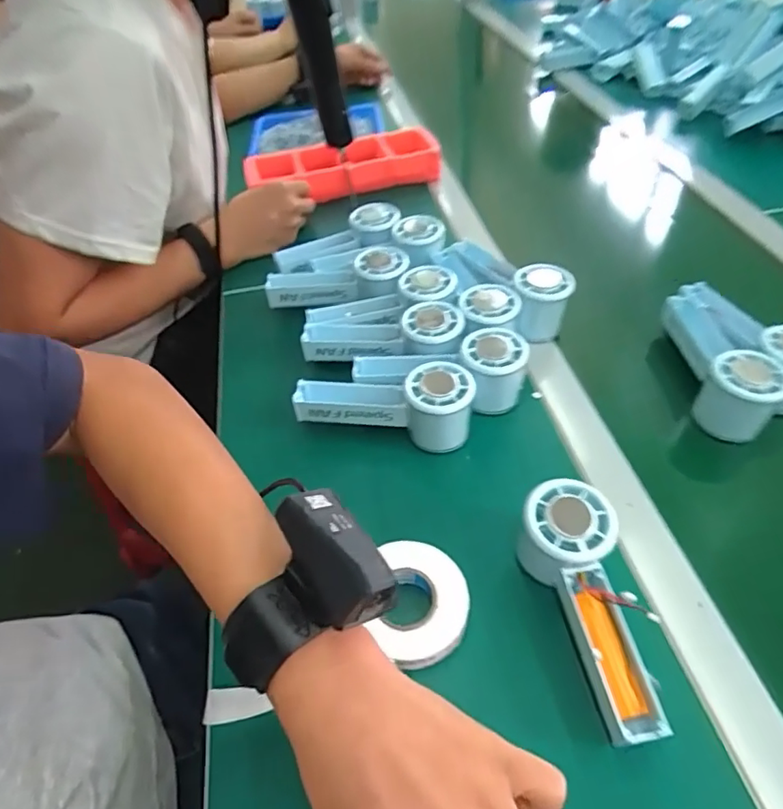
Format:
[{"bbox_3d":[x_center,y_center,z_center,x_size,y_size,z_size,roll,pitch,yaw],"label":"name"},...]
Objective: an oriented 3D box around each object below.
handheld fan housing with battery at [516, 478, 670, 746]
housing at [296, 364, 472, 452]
[{"bbox_3d":[0.125,0.127,0.350,0.057,0.062,0.154,-10,61,-5],"label":"handheld fan housing with battery"},{"bbox_3d":[-0.006,0.001,0.471,0.150,0.064,0.054,6,48,10],"label":"housing"}]

